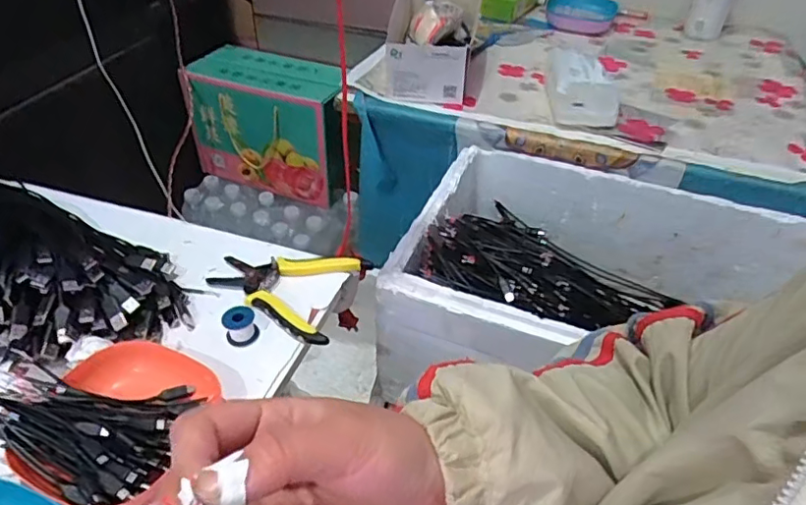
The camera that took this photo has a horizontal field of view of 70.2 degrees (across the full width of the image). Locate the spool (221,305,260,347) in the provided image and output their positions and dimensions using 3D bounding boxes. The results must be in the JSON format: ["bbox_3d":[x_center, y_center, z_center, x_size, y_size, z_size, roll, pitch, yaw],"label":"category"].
[{"bbox_3d":[-0.155,0.070,0.550,0.030,0.028,0.028,1,41,-1],"label":"spool"}]

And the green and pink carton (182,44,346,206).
[{"bbox_3d":[-0.250,-0.263,1.188,0.338,0.230,0.161,17,43,16],"label":"green and pink carton"}]

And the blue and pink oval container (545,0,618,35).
[{"bbox_3d":[0.363,-0.492,1.173,0.135,0.061,0.106,14,42,13],"label":"blue and pink oval container"}]

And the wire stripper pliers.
[{"bbox_3d":[-0.126,0.033,0.600,0.155,0.017,0.121,15,43,14],"label":"wire stripper pliers"}]

